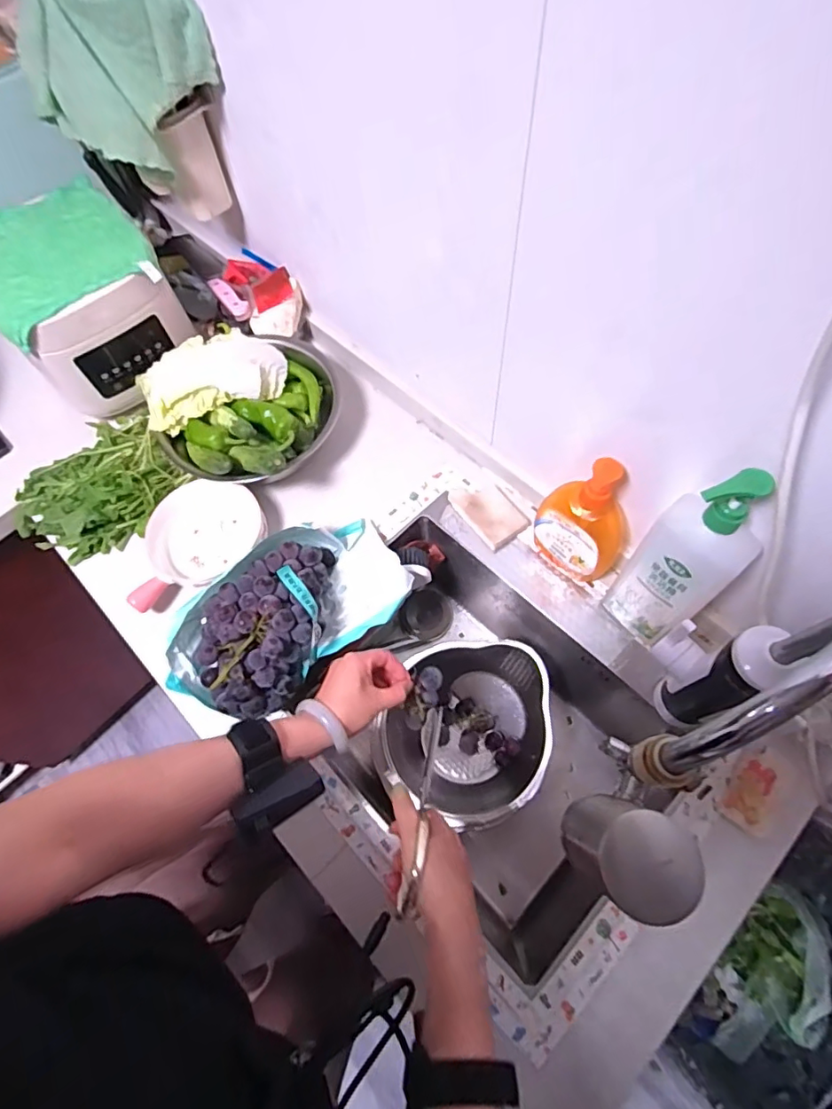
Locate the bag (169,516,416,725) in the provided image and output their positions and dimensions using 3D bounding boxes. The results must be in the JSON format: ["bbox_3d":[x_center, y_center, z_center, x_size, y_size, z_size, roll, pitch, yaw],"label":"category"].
[{"bbox_3d":[-0.148,0.064,0.653,0.298,0.082,0.159,-41,69,-19],"label":"bag"}]

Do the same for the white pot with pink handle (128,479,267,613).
[{"bbox_3d":[-0.312,-0.012,0.747,0.126,0.064,0.209,27,65,14],"label":"white pot with pink handle"}]

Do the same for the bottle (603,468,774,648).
[{"bbox_3d":[0.273,0.014,0.559,0.058,0.278,0.087,-39,68,-18],"label":"bottle"}]

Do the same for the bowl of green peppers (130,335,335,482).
[{"bbox_3d":[-0.256,-0.210,0.785,0.268,0.126,0.272,4,62,3],"label":"bowl of green peppers"}]

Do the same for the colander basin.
[{"bbox_3d":[0.063,0.250,0.750,0.216,0.150,0.224,0,62,0],"label":"colander basin"}]

